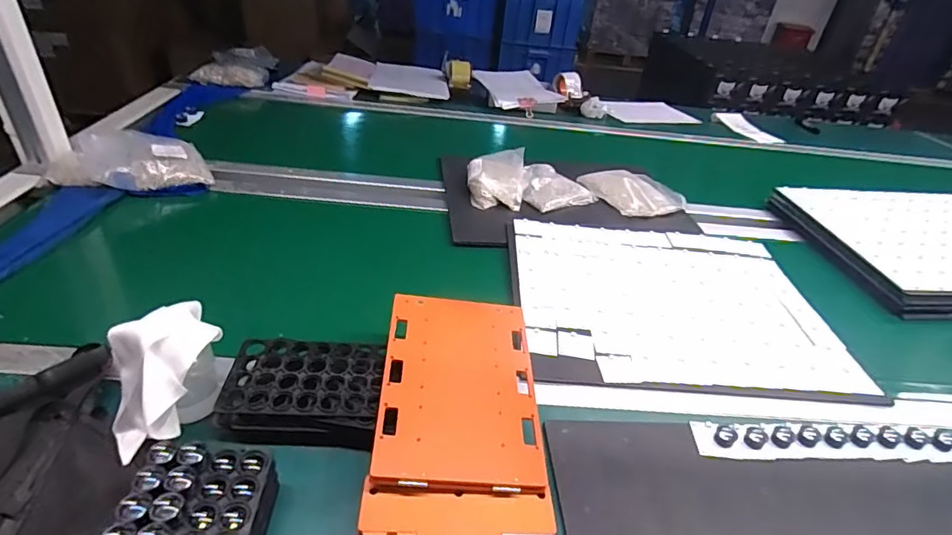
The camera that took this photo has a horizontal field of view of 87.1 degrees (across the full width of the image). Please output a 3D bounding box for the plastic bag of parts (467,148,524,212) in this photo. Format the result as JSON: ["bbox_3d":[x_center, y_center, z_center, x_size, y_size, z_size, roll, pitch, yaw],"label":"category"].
[{"bbox_3d":[0.041,-0.181,1.005,0.118,0.053,0.171,7,35,0],"label":"plastic bag of parts"}]

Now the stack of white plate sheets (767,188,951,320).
[{"bbox_3d":[0.886,-0.045,0.979,0.494,0.048,0.373,1,36,-8],"label":"stack of white plate sheets"}]

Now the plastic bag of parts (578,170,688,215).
[{"bbox_3d":[0.320,-0.160,1.026,0.155,0.026,0.175,-12,40,-25],"label":"plastic bag of parts"}]

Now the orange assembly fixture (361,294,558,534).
[{"bbox_3d":[-0.012,0.195,0.444,0.162,0.025,0.451,2,42,-7],"label":"orange assembly fixture"}]

